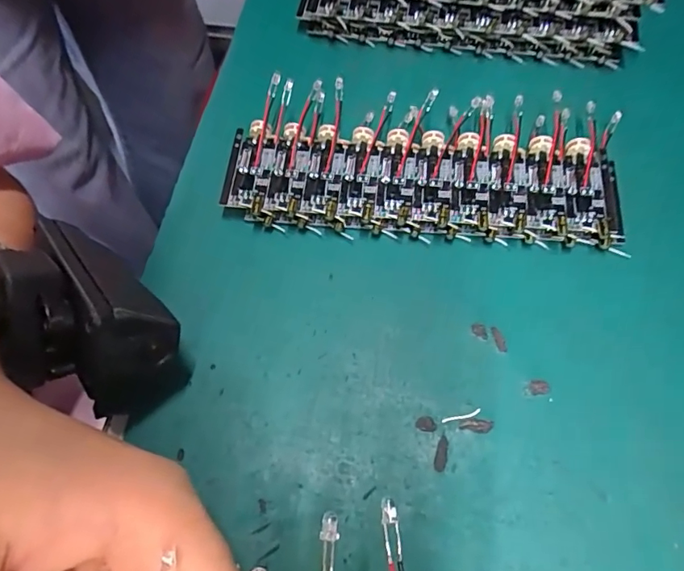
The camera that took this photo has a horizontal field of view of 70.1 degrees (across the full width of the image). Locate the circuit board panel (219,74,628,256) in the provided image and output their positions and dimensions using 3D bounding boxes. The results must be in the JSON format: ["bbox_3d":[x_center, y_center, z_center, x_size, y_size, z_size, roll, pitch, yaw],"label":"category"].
[{"bbox_3d":[0.036,-0.059,0.219,0.167,0.018,0.078,4,63,2],"label":"circuit board panel"}]

